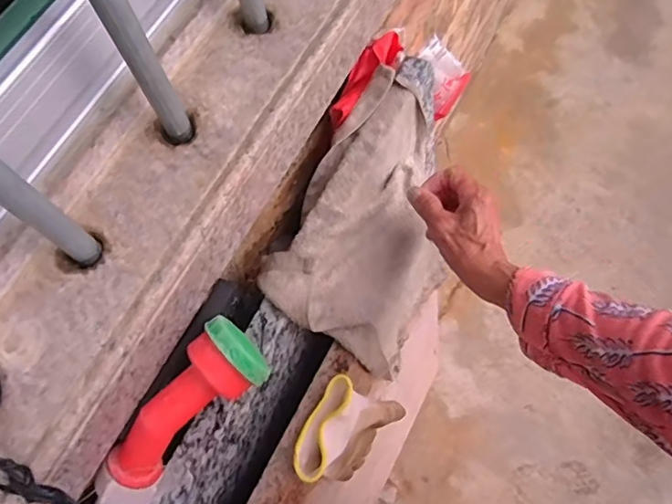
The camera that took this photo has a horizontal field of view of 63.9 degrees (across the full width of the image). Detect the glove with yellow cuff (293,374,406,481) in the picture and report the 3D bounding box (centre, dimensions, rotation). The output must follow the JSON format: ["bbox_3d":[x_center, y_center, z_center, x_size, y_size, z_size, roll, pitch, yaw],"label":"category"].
[{"bbox_3d":[0.012,0.174,0.517,0.066,0.106,0.101,29,73,13],"label":"glove with yellow cuff"}]

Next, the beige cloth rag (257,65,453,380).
[{"bbox_3d":[0.045,-0.024,0.569,0.175,0.052,0.267,37,65,-29],"label":"beige cloth rag"}]

